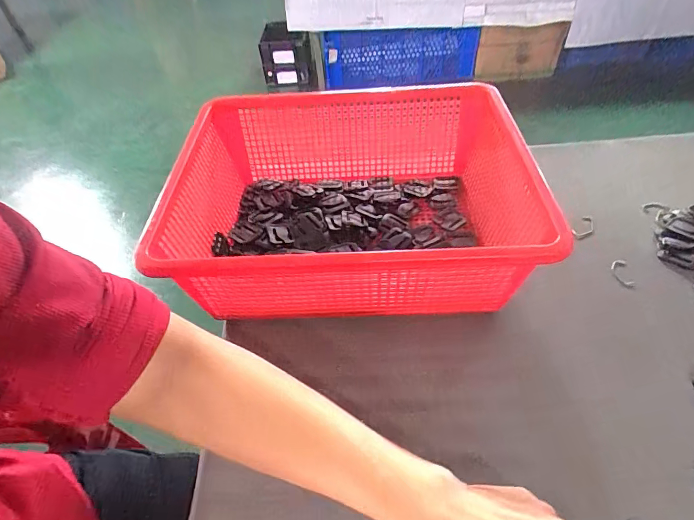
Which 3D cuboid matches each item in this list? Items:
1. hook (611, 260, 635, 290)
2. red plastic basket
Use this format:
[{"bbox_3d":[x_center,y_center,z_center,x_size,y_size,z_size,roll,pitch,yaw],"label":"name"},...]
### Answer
[{"bbox_3d":[0.314,0.016,0.474,0.023,0.005,0.041,2,48,5],"label":"hook"},{"bbox_3d":[0.022,-0.072,0.484,0.389,0.131,0.310,-3,47,1],"label":"red plastic basket"}]

